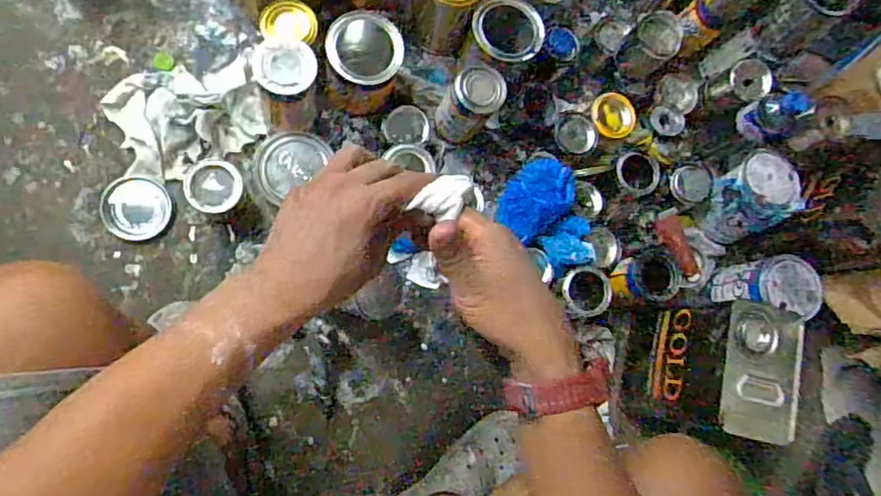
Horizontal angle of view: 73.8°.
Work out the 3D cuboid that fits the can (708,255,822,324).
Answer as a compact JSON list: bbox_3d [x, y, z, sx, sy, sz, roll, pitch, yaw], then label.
[{"bbox_3d":[0.507,0.066,0.920,0.119,0.110,0.097,2,81,-12],"label":"can"}]

